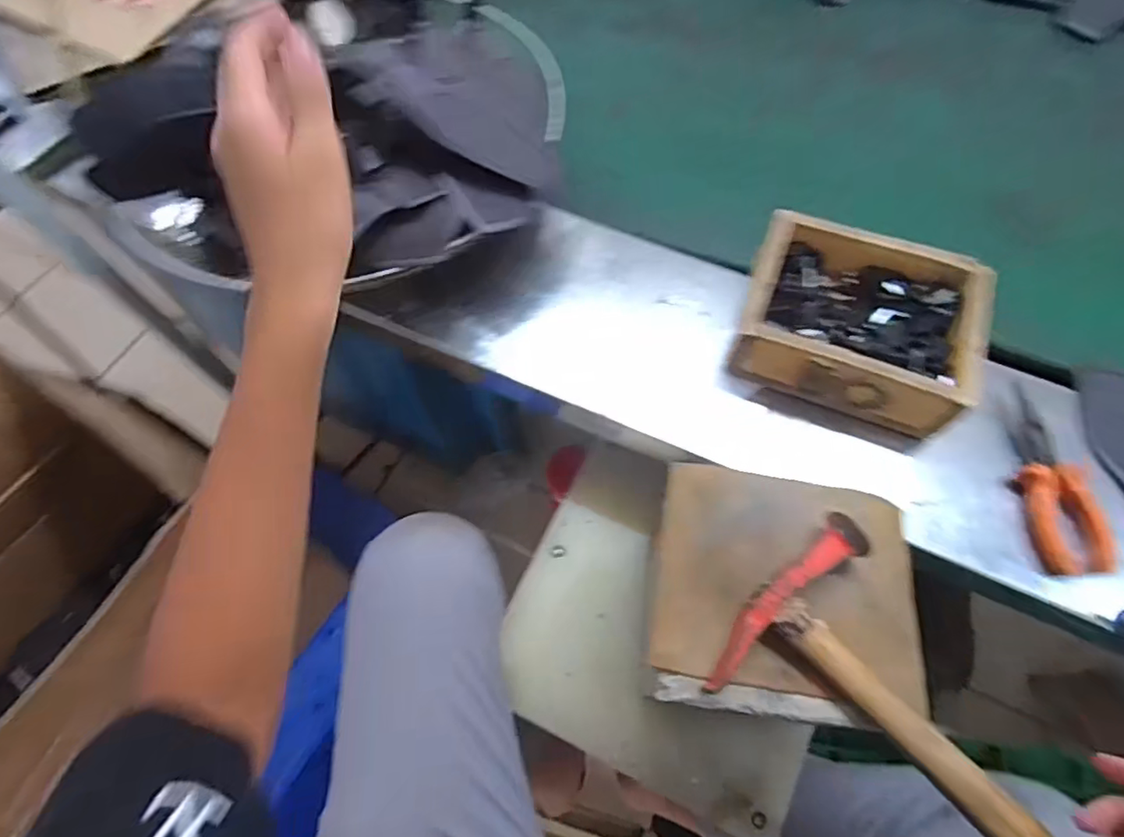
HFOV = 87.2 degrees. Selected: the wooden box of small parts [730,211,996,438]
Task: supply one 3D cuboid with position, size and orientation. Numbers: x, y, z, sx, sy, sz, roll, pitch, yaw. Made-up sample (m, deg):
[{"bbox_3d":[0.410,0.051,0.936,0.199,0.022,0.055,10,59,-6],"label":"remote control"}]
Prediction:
[{"bbox_3d":[0.251,-0.085,0.508,0.183,0.057,0.156,17,66,10],"label":"wooden box of small parts"}]

